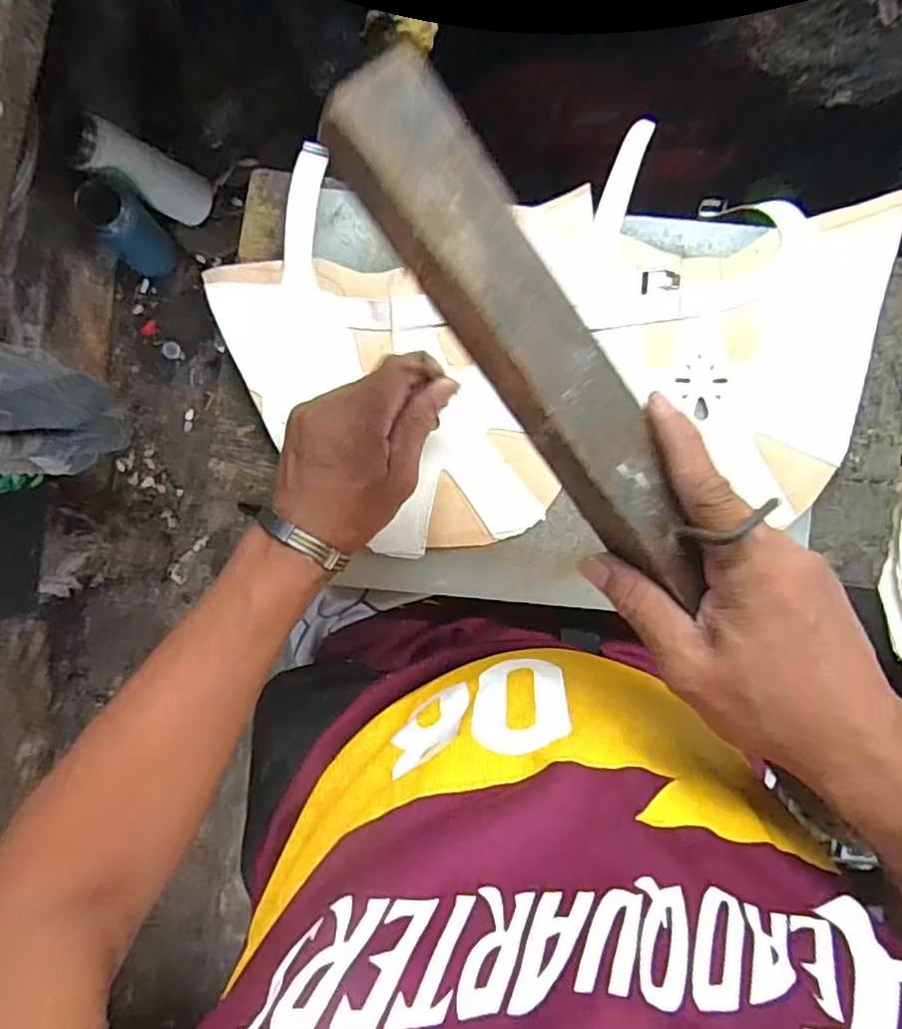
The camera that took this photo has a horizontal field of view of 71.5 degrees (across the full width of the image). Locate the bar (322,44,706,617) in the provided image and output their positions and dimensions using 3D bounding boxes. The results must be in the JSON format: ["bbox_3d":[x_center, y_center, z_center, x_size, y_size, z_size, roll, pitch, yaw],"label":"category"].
[{"bbox_3d":[0.039,-0.067,0.271,0.047,0.027,0.247,-36,106,1],"label":"bar"}]

